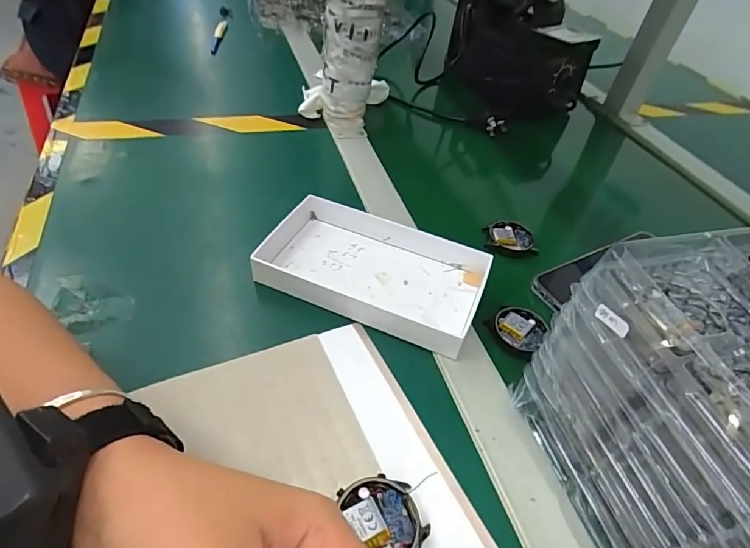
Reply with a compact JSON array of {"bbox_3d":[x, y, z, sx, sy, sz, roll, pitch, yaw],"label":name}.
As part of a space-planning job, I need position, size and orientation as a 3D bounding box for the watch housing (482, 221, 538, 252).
[{"bbox_3d":[0.134,-0.036,0.454,0.050,0.013,0.038,12,44,2],"label":"watch housing"}]

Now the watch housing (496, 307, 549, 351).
[{"bbox_3d":[0.118,0.043,0.371,0.040,0.005,0.041,3,41,-3],"label":"watch housing"}]

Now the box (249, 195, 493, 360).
[{"bbox_3d":[-0.005,-0.004,0.378,0.183,0.035,0.101,20,45,10],"label":"box"}]

